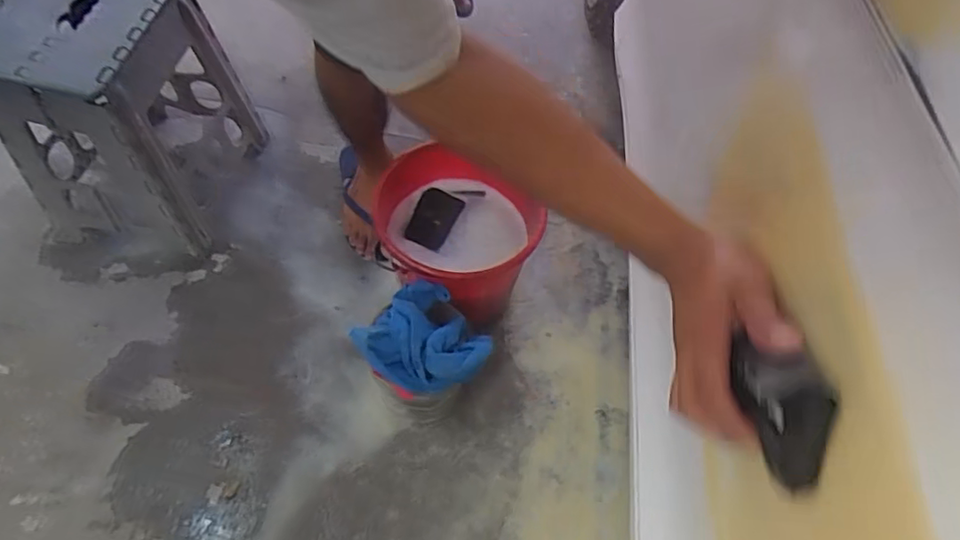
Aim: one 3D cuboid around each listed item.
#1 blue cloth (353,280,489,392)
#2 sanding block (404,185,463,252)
[{"bbox_3d":[-0.082,0.107,0.910,0.170,0.078,0.162,34,63,13],"label":"blue cloth"},{"bbox_3d":[-0.081,-0.091,1.075,0.073,0.016,0.112,22,61,7],"label":"sanding block"}]

